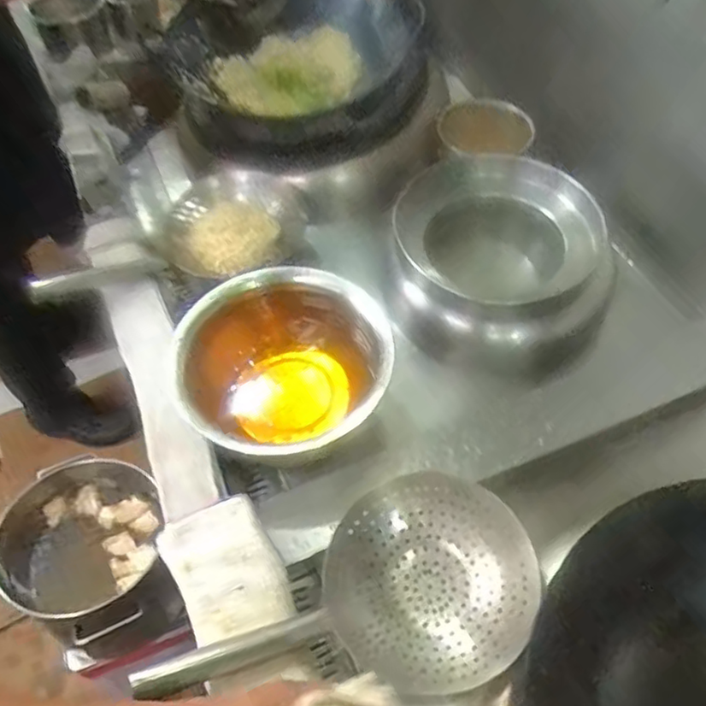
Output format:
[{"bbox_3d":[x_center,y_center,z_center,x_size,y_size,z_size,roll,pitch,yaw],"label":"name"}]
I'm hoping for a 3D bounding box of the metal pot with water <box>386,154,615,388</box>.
[{"bbox_3d":[0.226,-0.137,1.025,0.280,0.204,0.321,-21,57,-16],"label":"metal pot with water"}]

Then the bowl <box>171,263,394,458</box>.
[{"bbox_3d":[-0.106,0.037,0.900,0.266,0.172,0.282,1,54,-1],"label":"bowl"}]

